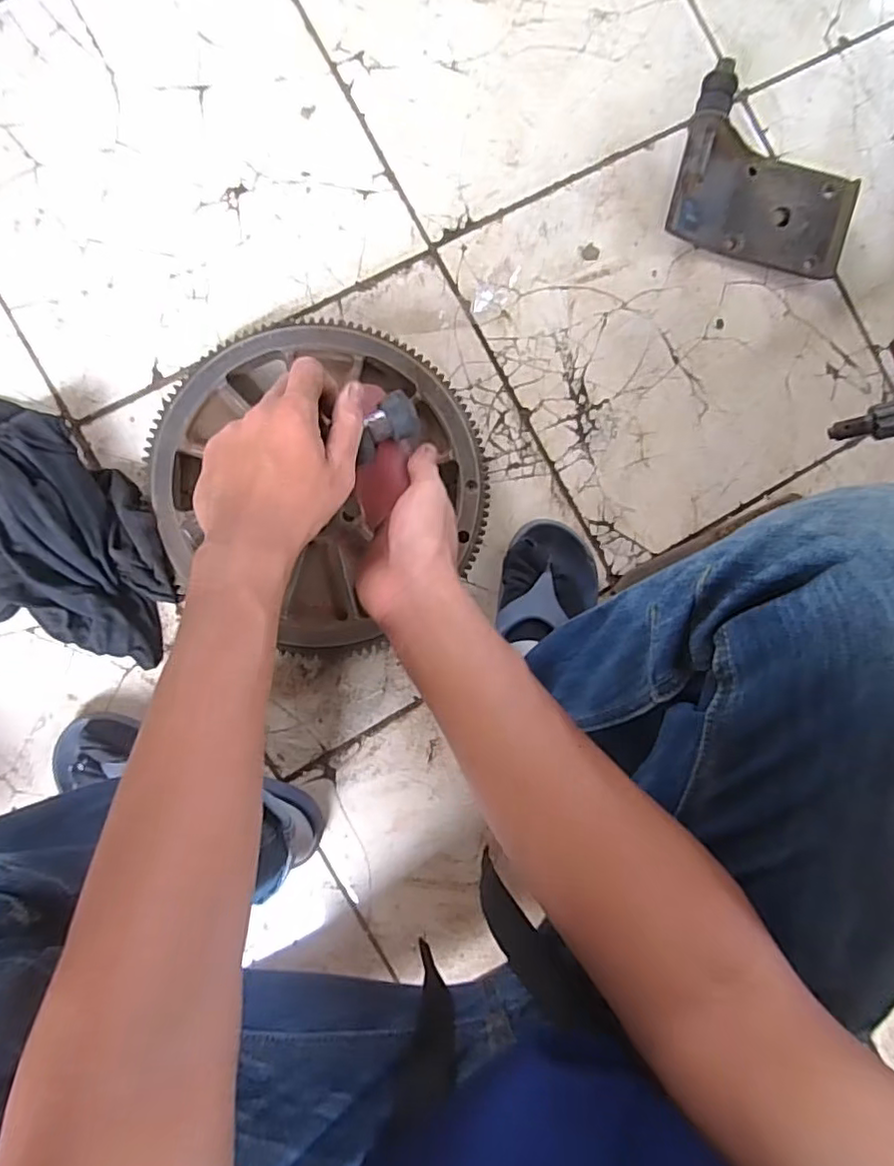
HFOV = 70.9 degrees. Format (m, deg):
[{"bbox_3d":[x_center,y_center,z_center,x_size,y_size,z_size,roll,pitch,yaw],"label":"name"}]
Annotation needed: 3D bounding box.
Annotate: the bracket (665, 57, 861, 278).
[{"bbox_3d":[0.346,-0.432,0.676,0.206,0.058,0.152,14,88,-7],"label":"bracket"}]

